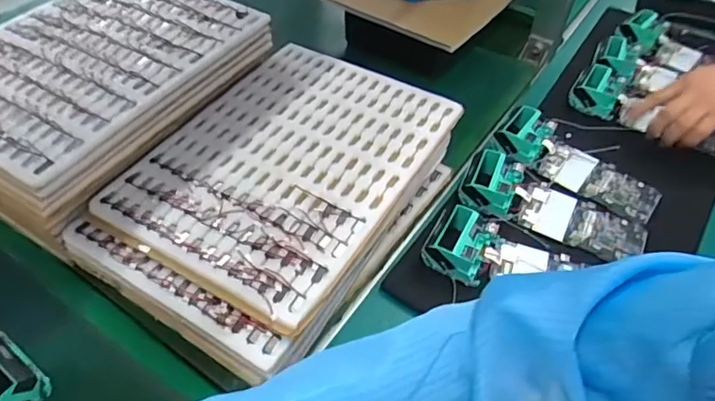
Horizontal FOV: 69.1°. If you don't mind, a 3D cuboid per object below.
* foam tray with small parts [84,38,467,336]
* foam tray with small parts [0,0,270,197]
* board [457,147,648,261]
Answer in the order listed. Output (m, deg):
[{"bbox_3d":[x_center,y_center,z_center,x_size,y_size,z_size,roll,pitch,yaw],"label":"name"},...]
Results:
[{"bbox_3d":[-0.069,-0.046,0.528,0.241,0.020,0.313,26,52,21],"label":"foam tray with small parts"},{"bbox_3d":[-0.290,-0.155,0.557,0.240,0.026,0.309,24,51,19],"label":"foam tray with small parts"},{"bbox_3d":[0.218,0.001,0.573,0.199,0.037,0.081,22,51,15],"label":"board"}]

